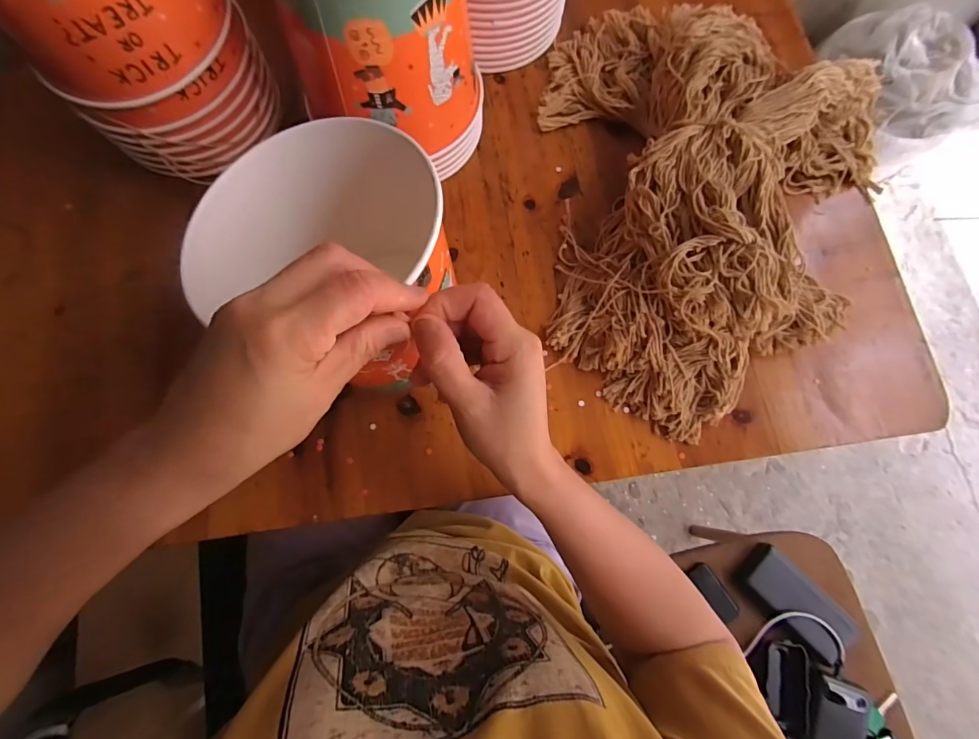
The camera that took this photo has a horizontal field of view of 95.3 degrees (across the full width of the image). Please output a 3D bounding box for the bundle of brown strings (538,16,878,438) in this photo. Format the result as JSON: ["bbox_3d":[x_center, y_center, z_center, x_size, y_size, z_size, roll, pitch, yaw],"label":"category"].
[{"bbox_3d":[0.178,-0.156,0.401,0.321,0.072,0.403,20,77,4],"label":"bundle of brown strings"}]

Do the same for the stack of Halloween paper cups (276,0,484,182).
[{"bbox_3d":[-0.083,-0.258,0.368,0.142,0.176,0.131,7,76,-1],"label":"stack of Halloween paper cups"}]

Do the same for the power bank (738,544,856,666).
[{"bbox_3d":[0.425,0.323,0.616,0.075,0.020,0.155,-42,81,-11],"label":"power bank"}]

